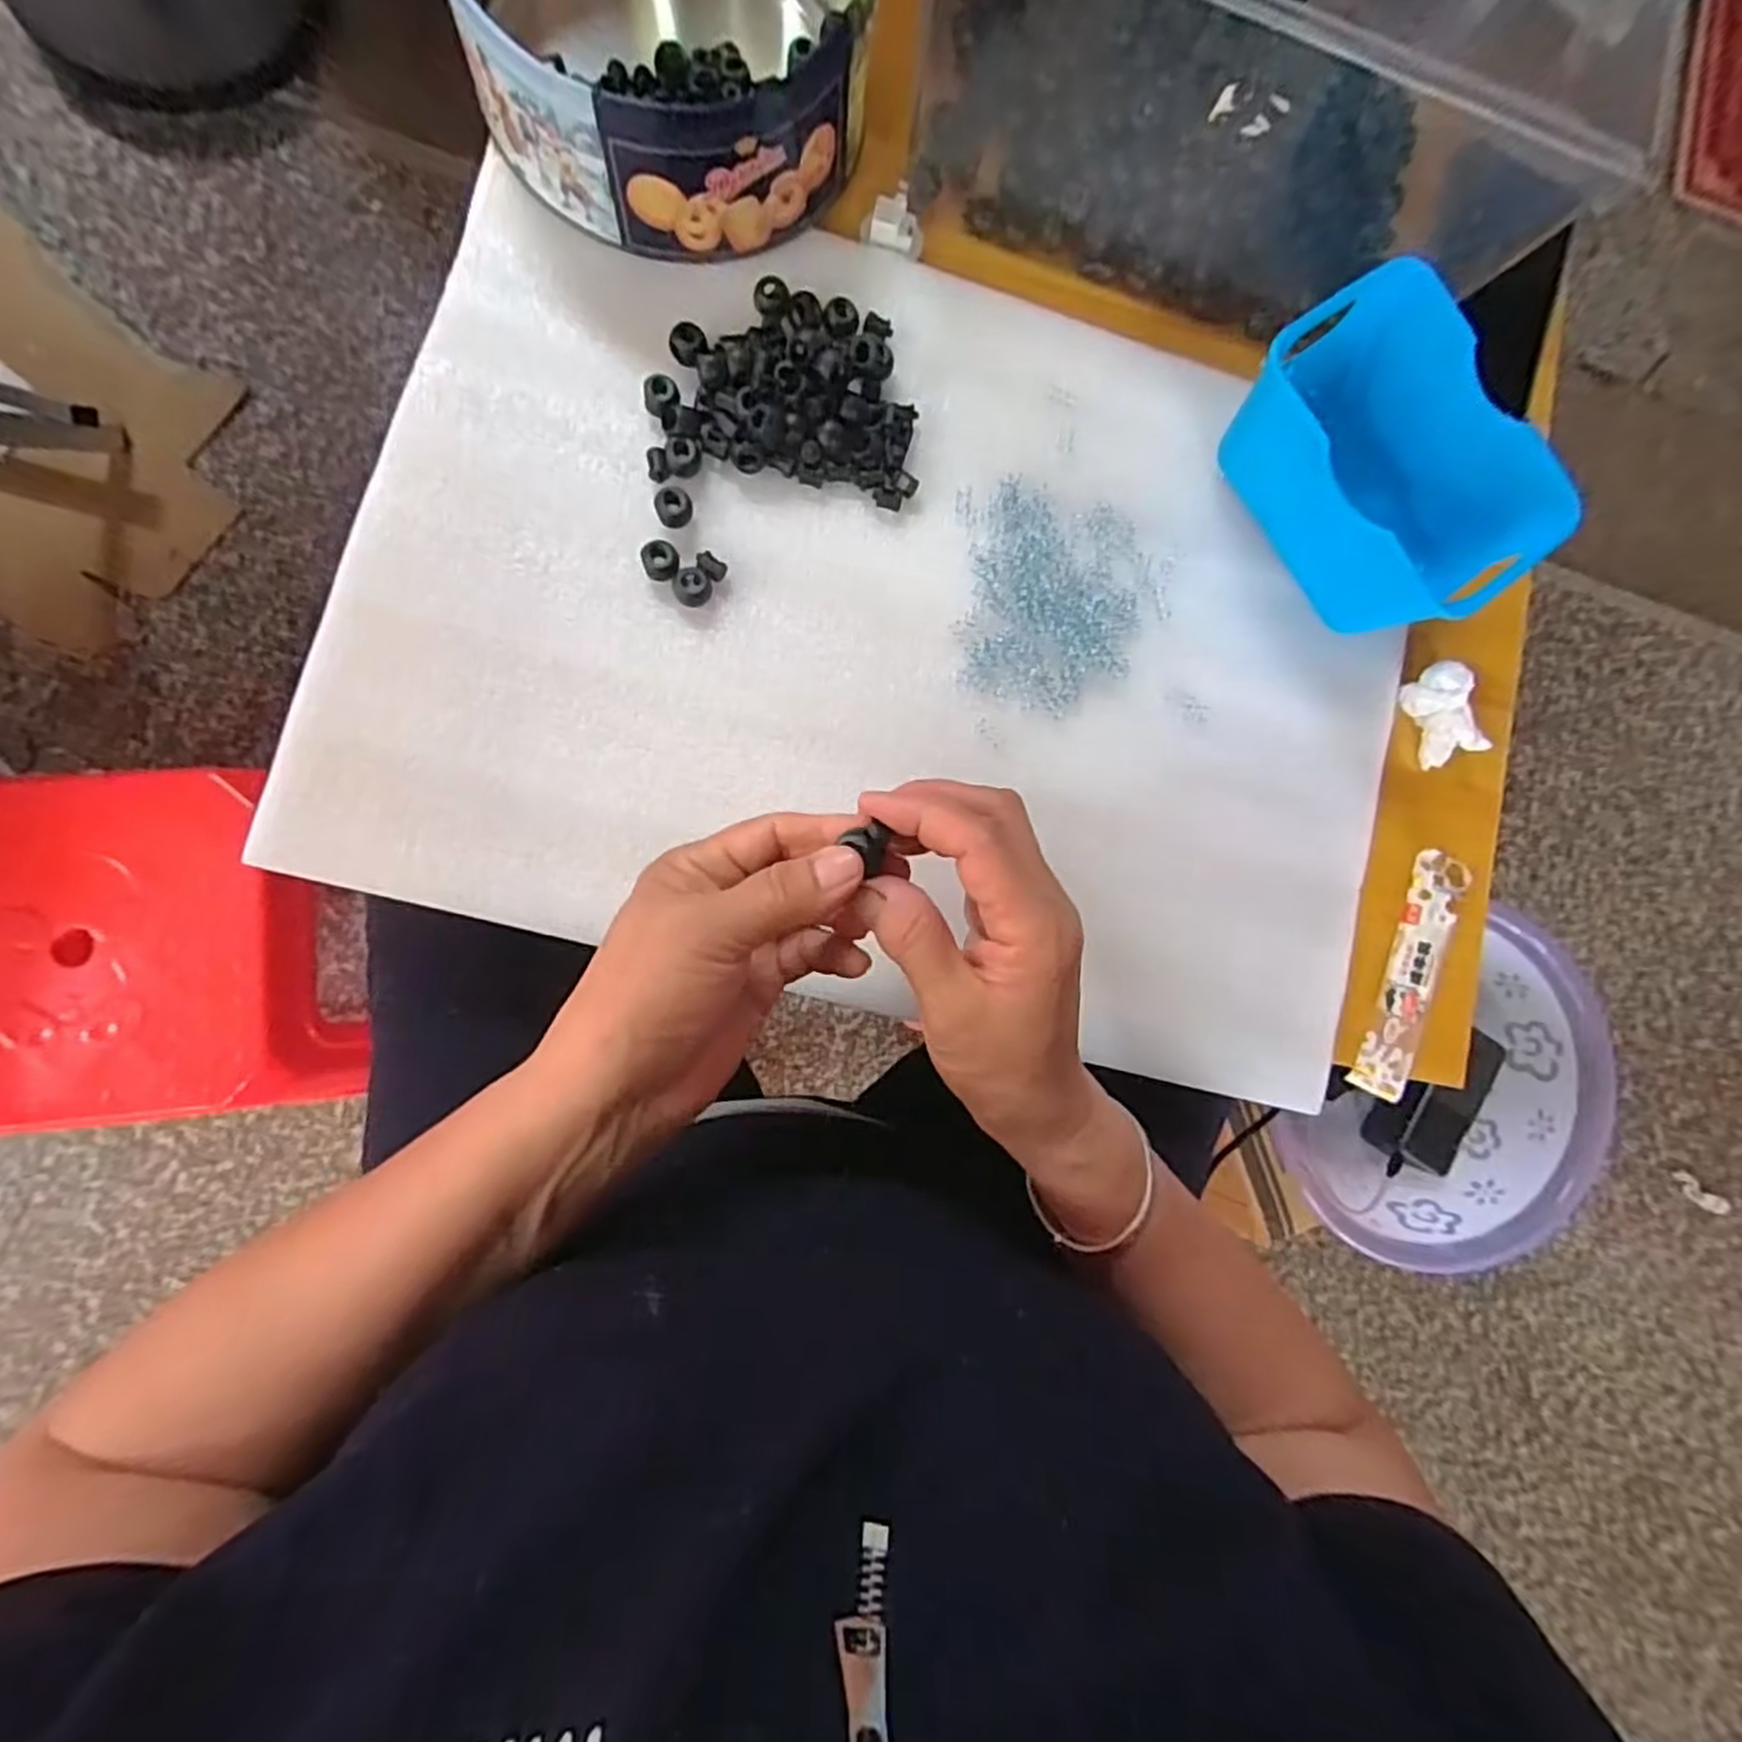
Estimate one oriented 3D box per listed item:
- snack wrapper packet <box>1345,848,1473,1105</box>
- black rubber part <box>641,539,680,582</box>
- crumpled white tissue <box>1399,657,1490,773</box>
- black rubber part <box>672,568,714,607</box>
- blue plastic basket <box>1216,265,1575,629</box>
[{"bbox_3d":[0.288,0.054,0.411,0.029,0.006,0.134,22,83,-6],"label":"snack wrapper packet"},{"bbox_3d":[-0.099,-0.146,0.369,0.017,0.013,0.017,1,86,-8],"label":"black rubber part"},{"bbox_3d":[0.308,-0.085,0.418,0.029,0.019,0.052,-19,89,-9],"label":"crumpled white tissue"},{"bbox_3d":[-0.085,-0.135,0.372,0.018,0.010,0.016,-5,87,-8],"label":"black rubber part"},{"bbox_3d":[0.251,-0.195,0.386,0.101,0.064,0.154,-34,91,-9],"label":"blue plastic basket"}]

